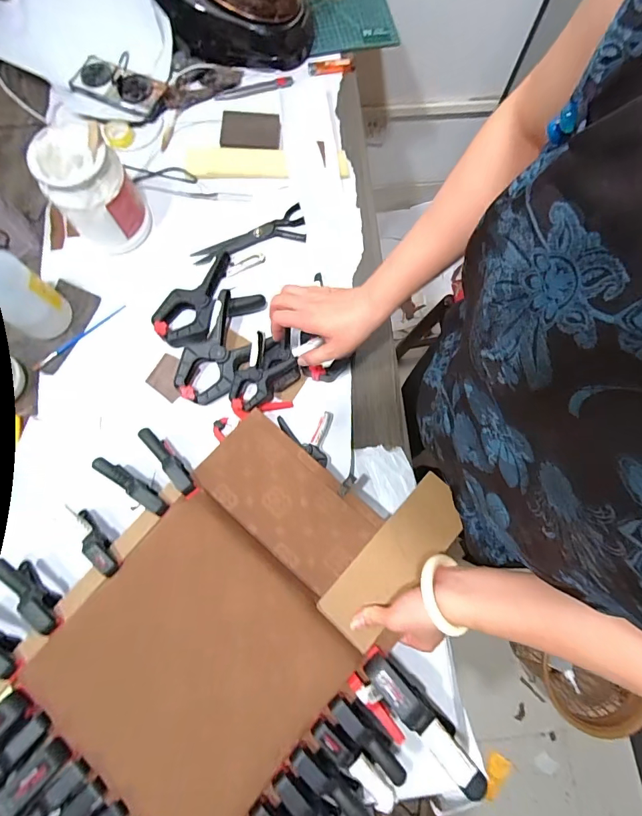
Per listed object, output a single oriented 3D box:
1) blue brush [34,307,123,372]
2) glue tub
[{"bbox_3d":[-0.390,-0.115,0.655,0.169,0.005,0.013,-39,81,-9],"label":"blue brush"},{"bbox_3d":[-0.351,-0.335,0.634,0.110,0.155,0.120,0,77,-1],"label":"glue tub"}]

